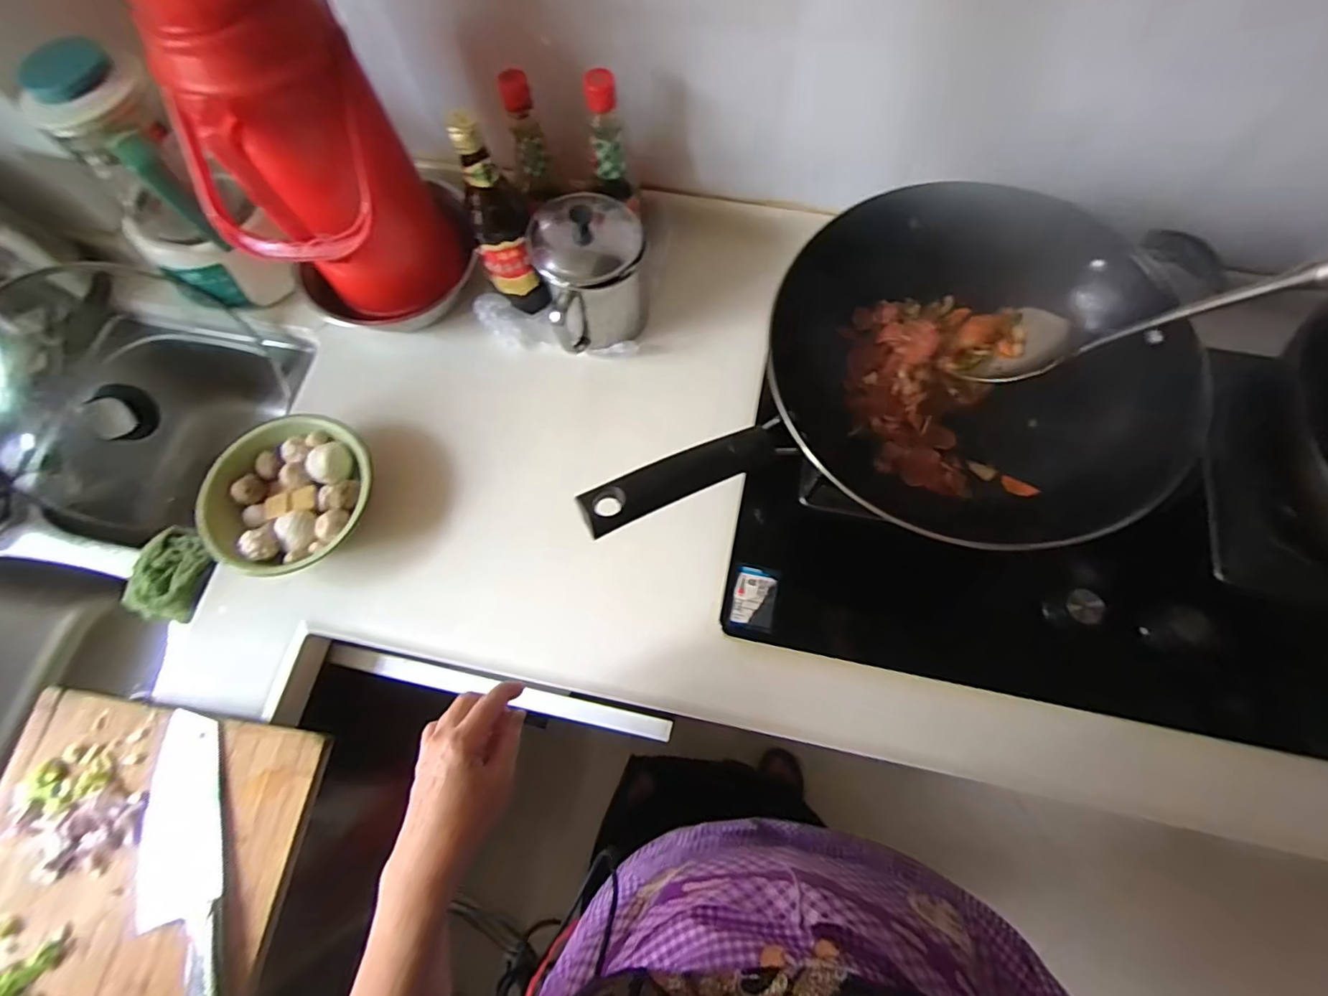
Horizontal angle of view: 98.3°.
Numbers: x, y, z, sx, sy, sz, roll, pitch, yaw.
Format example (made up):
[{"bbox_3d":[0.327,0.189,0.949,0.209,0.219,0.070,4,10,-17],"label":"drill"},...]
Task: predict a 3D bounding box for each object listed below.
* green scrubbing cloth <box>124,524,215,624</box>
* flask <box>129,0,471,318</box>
[{"bbox_3d":[-0.559,0.087,0.653,0.087,0.039,0.101,16,72,7],"label":"green scrubbing cloth"},{"bbox_3d":[-0.345,-0.321,0.540,0.158,0.423,0.146,-7,71,-1],"label":"flask"}]

